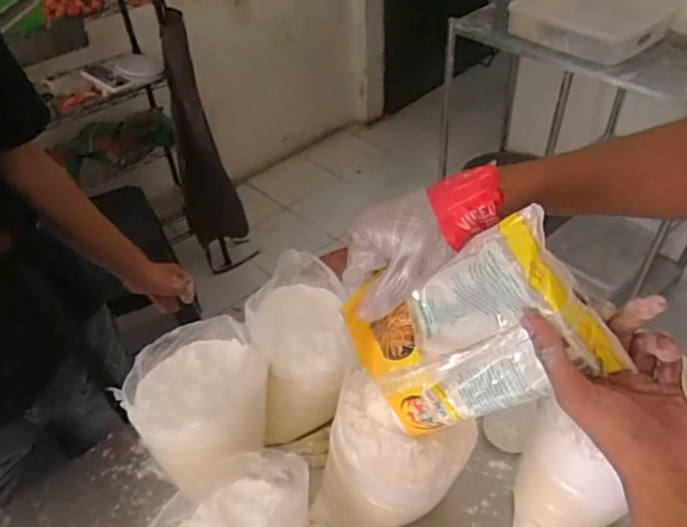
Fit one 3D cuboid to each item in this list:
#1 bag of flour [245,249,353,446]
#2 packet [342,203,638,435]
[{"bbox_3d":[-0.045,0.103,0.689,0.114,0.165,0.140,-6,44,-2],"label":"bag of flour"},{"bbox_3d":[0.089,0.055,0.439,0.186,0.127,0.030,-26,8,38],"label":"packet"}]

